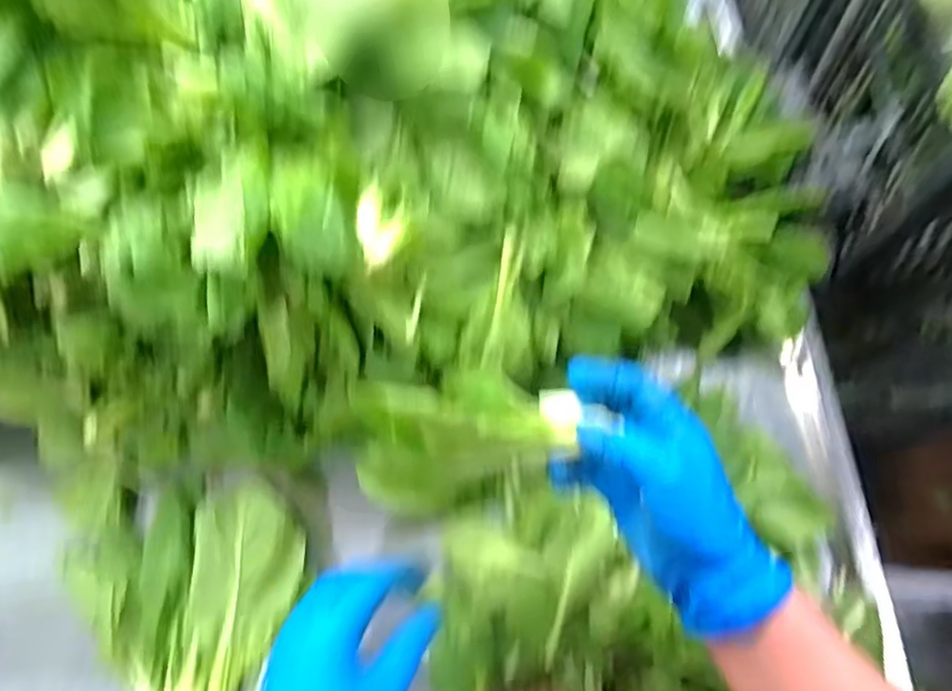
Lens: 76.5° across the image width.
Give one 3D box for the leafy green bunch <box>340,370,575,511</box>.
[{"bbox_3d":[-0.007,0.054,0.363,0.131,0.095,0.053,-14,66,-6],"label":"leafy green bunch"}]

